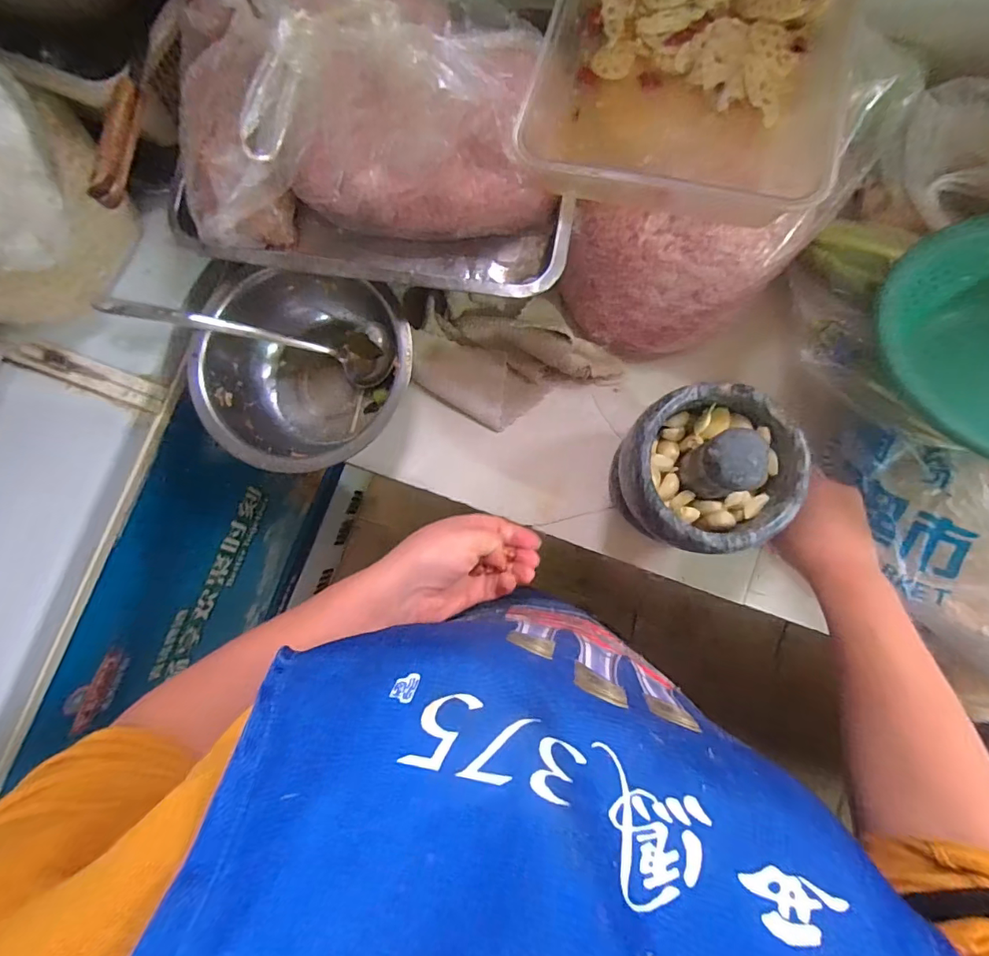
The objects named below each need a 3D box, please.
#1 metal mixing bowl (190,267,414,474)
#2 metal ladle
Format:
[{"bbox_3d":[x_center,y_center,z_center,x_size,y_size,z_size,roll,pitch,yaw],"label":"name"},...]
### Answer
[{"bbox_3d":[-0.190,-0.113,0.535,0.212,0.104,0.199,0,84,4],"label":"metal mixing bowl"},{"bbox_3d":[-0.248,-0.151,0.521,0.277,0.060,0.059,10,84,-22],"label":"metal ladle"}]

